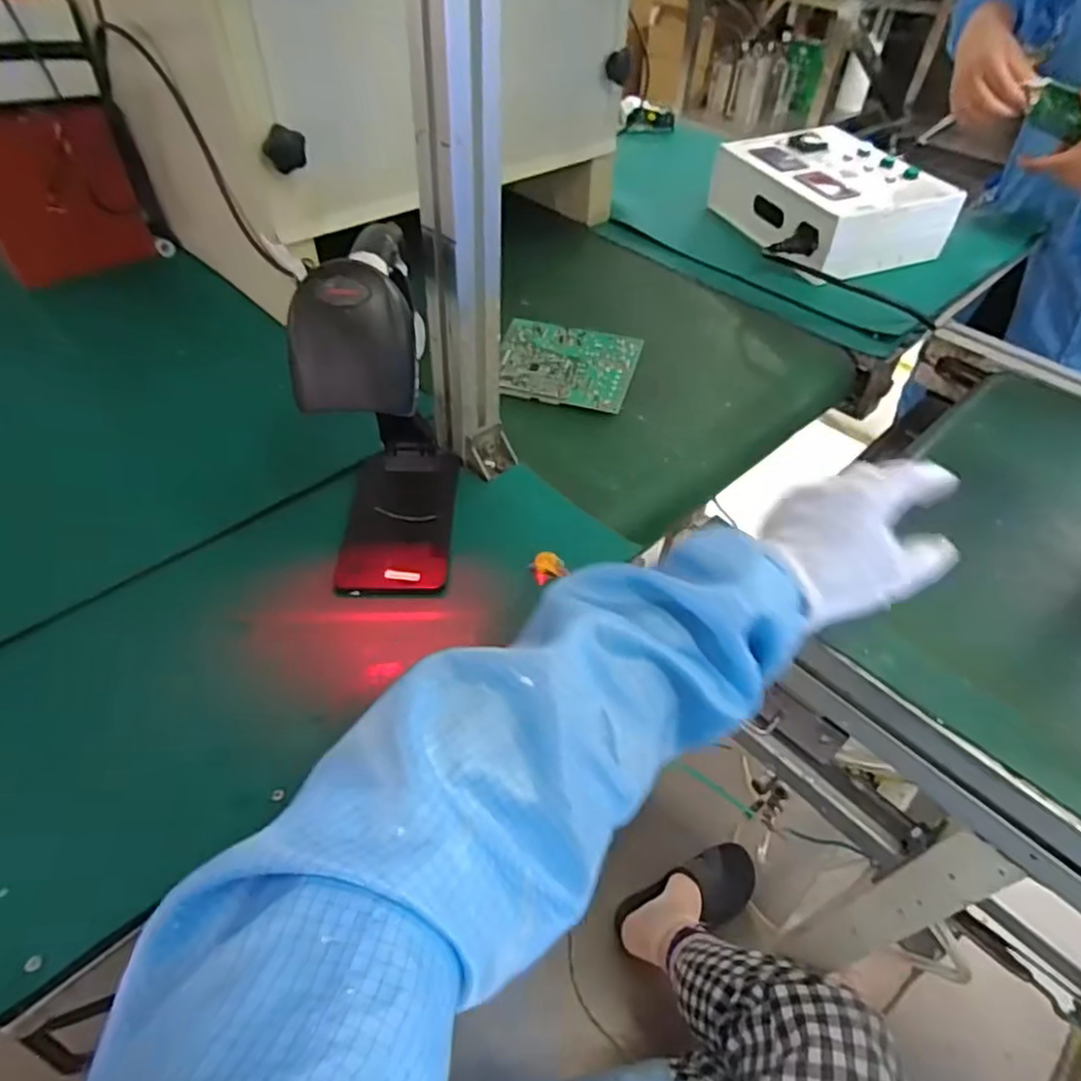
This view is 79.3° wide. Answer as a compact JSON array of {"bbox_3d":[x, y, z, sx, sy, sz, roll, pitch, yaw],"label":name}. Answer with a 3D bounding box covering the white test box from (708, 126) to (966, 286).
[{"bbox_3d":[0.360,-0.436,0.834,0.212,0.080,0.249,-16,51,-15],"label":"white test box"}]

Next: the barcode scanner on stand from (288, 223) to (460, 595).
[{"bbox_3d":[-0.108,-0.085,0.440,0.078,0.213,0.151,-2,49,-3],"label":"barcode scanner on stand"}]

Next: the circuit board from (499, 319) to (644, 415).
[{"bbox_3d":[0.024,-0.177,0.649,0.135,0.008,0.102,13,62,11],"label":"circuit board"}]

